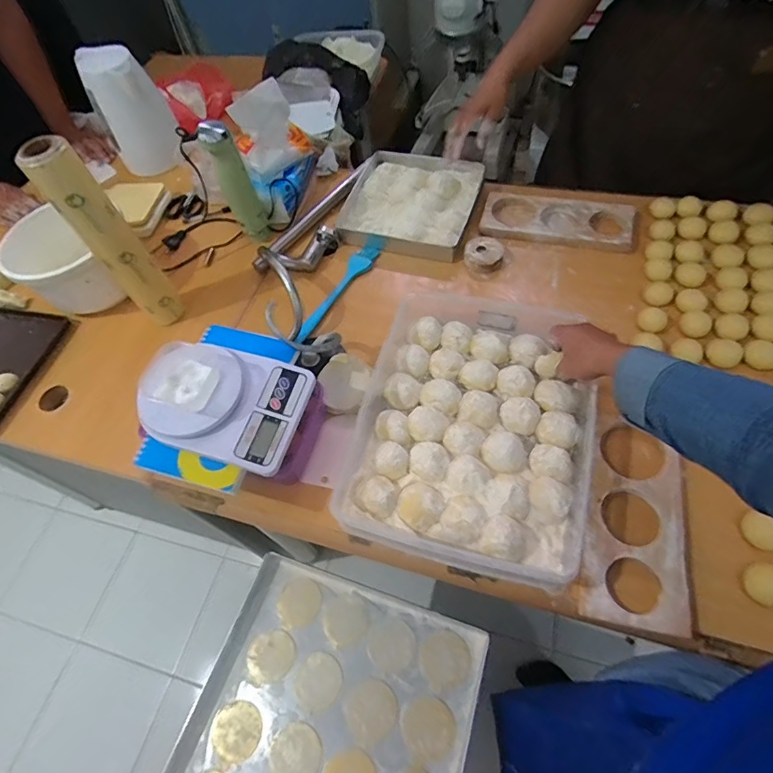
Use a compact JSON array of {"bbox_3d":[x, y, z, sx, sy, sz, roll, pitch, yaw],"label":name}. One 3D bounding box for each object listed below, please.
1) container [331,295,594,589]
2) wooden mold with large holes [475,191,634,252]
[{"bbox_3d":[0.111,0.041,0.623,0.287,0.083,0.356,11,56,12],"label":"container"},{"bbox_3d":[0.301,-0.297,0.825,0.252,0.025,0.103,13,61,15],"label":"wooden mold with large holes"}]

